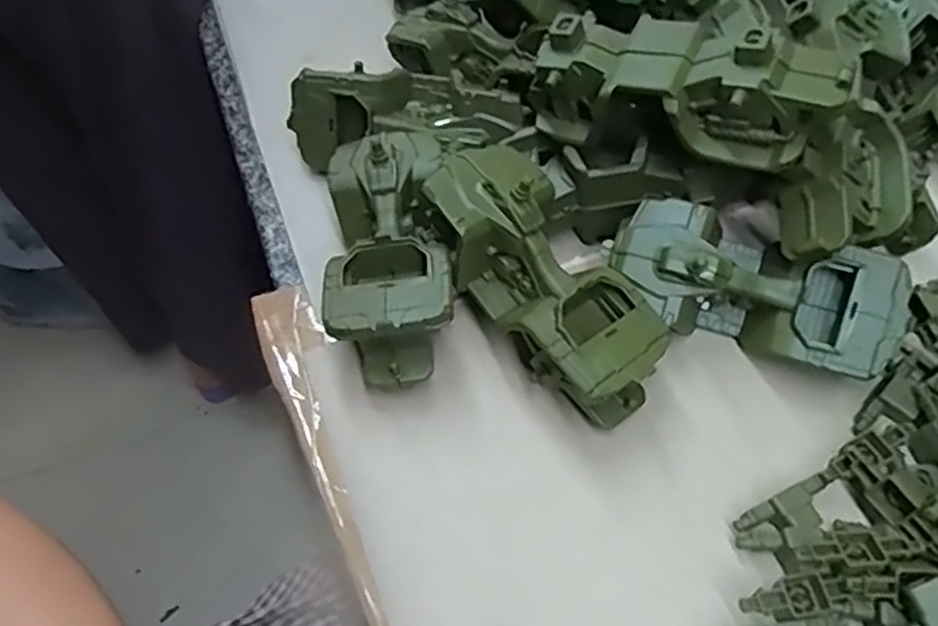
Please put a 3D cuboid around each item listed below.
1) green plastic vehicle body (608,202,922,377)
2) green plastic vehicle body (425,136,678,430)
[{"bbox_3d":[0.183,-0.016,0.462,0.184,0.060,0.084,14,57,9],"label":"green plastic vehicle body"},{"bbox_3d":[0.047,-0.022,0.441,0.083,0.071,0.192,-33,81,-20],"label":"green plastic vehicle body"}]

